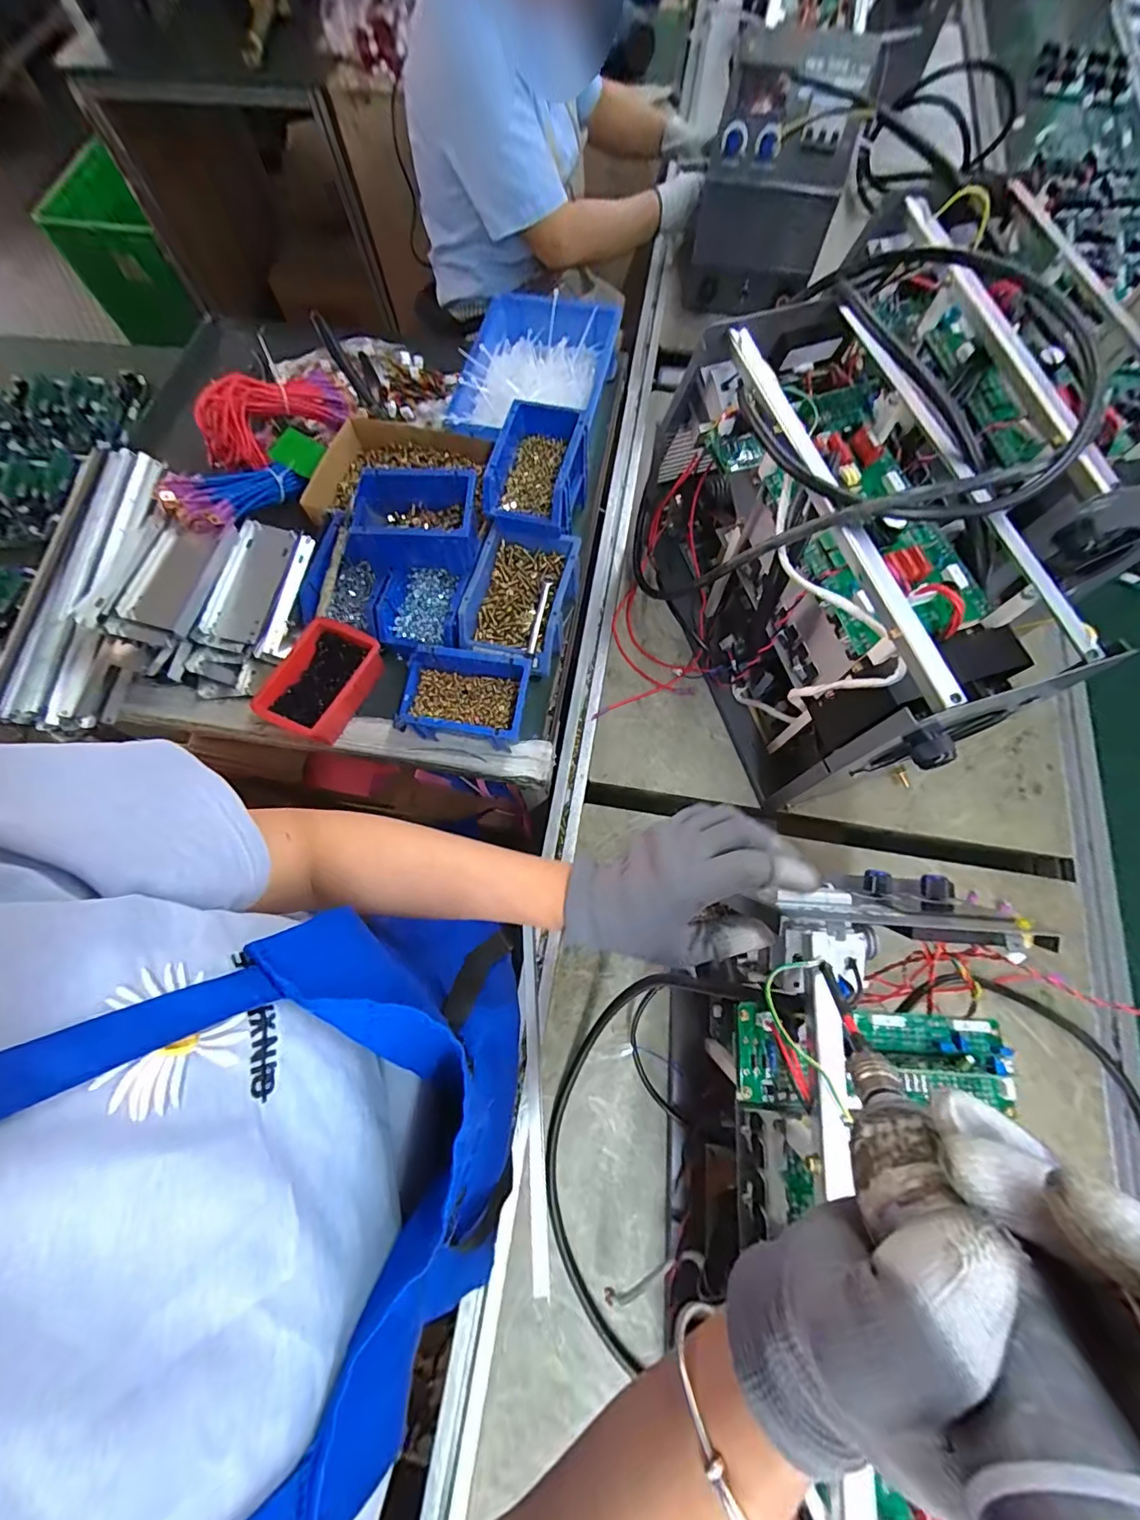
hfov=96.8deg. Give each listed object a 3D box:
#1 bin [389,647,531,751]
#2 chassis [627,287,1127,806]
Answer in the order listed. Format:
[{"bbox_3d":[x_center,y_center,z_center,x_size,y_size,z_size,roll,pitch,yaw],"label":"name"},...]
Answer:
[{"bbox_3d":[-0.130,-0.074,0.627,0.158,0.073,0.101,7,73,3],"label":"bin"},{"bbox_3d":[0.263,-0.211,0.565,0.254,0.309,0.484,-18,74,-4],"label":"chassis"}]

